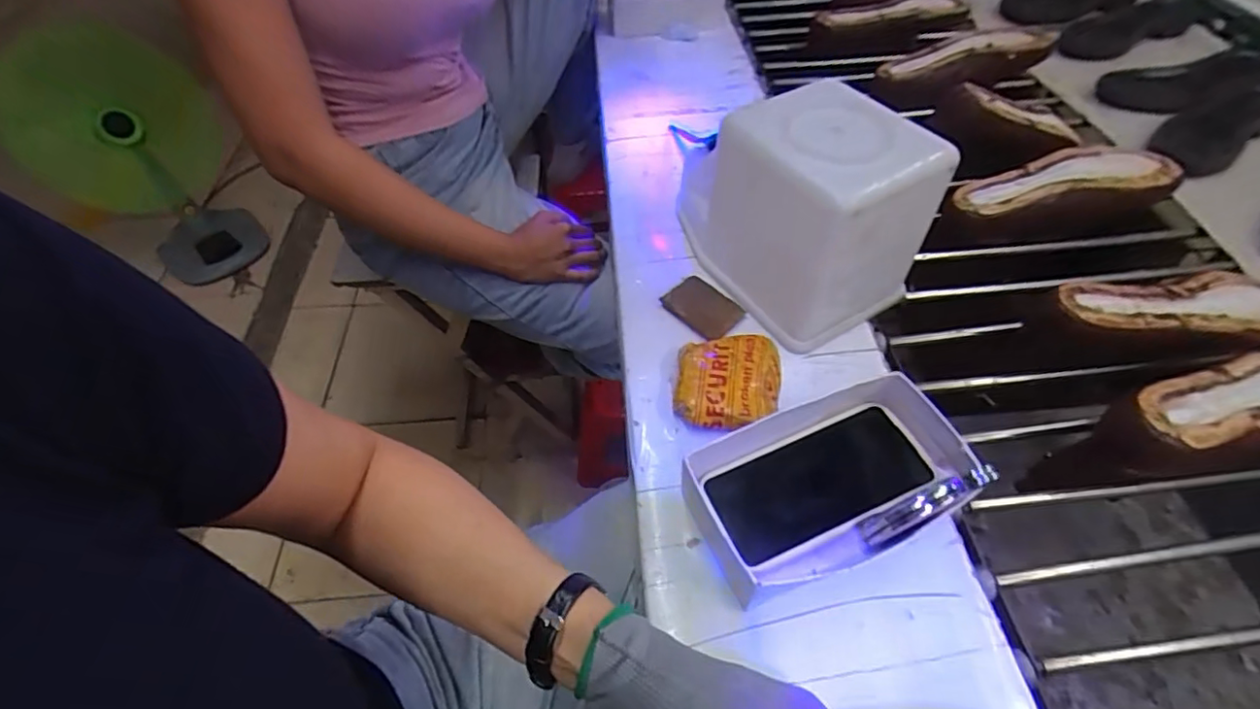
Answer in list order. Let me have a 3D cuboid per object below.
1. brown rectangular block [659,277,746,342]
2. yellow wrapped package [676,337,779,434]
[{"bbox_3d":[0.070,-0.044,0.561,0.050,0.011,0.074,-33,58,-22],"label":"brown rectangular block"},{"bbox_3d":[0.084,0.024,0.498,0.086,0.024,0.091,5,52,6],"label":"yellow wrapped package"}]

